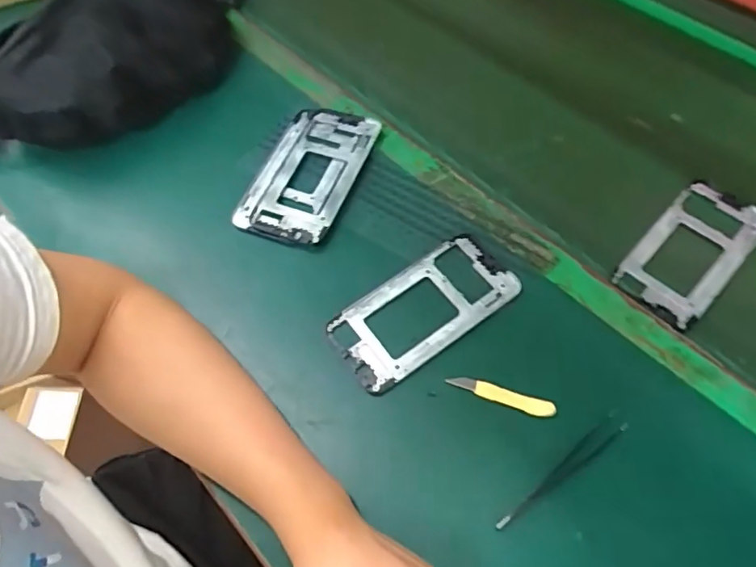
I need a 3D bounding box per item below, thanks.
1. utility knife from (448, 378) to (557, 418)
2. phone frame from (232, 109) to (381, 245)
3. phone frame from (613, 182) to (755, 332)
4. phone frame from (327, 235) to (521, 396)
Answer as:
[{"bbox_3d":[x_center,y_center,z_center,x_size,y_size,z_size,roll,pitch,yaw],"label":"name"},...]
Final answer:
[{"bbox_3d":[0.093,0.085,0.395,0.080,0.006,0.011,17,62,10],"label":"utility knife"},{"bbox_3d":[-0.068,-0.109,0.502,0.093,0.014,0.154,18,63,11],"label":"phone frame"},{"bbox_3d":[0.283,-0.031,0.464,0.075,0.009,0.154,41,69,21],"label":"phone frame"},{"bbox_3d":[0.038,0.020,0.431,0.154,0.004,0.074,-33,65,-16],"label":"phone frame"}]

